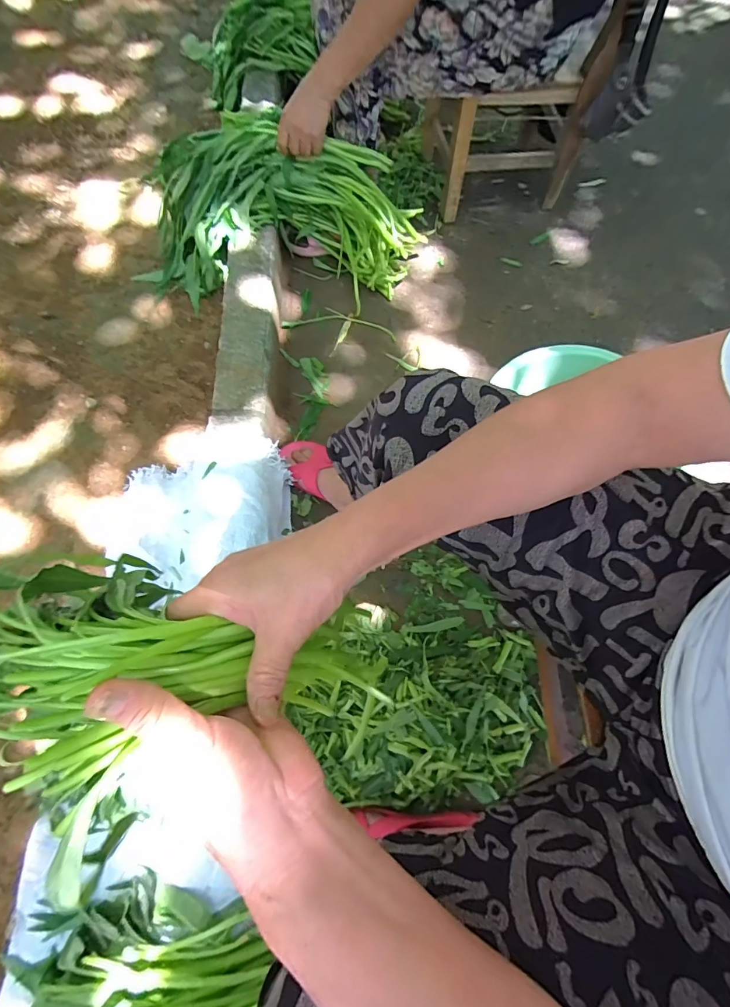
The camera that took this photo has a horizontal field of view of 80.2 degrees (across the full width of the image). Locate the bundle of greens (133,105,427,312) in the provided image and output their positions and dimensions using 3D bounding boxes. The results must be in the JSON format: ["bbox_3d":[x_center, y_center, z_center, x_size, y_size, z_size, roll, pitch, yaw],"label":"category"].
[{"bbox_3d":[-0.174,-0.596,0.930,0.619,0.226,0.211,1,66,-3],"label":"bundle of greens"}]

